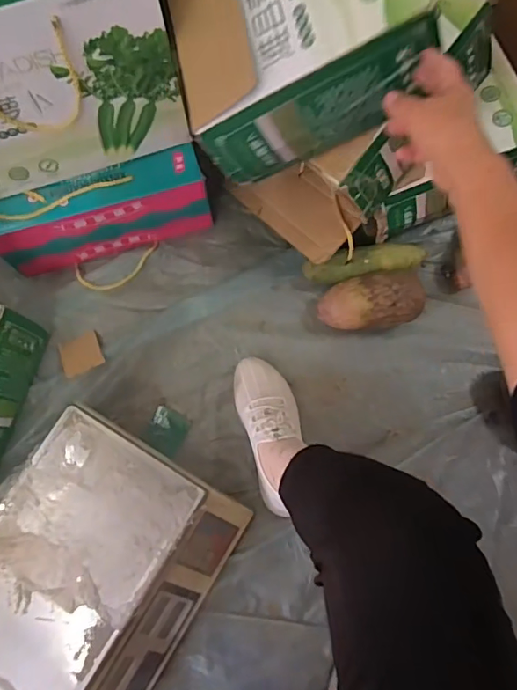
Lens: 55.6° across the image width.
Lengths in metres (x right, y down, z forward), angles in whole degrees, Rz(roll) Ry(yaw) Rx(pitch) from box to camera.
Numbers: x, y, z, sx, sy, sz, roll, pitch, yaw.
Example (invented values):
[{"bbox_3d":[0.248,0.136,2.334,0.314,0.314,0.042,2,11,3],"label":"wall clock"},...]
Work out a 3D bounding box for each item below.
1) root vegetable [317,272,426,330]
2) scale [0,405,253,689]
[{"bbox_3d":[0.178,-0.065,0.778,0.158,0.085,0.075,0,76,1],"label":"root vegetable"},{"bbox_3d":[-0.218,0.304,0.681,0.291,0.114,0.332,30,79,8],"label":"scale"}]

